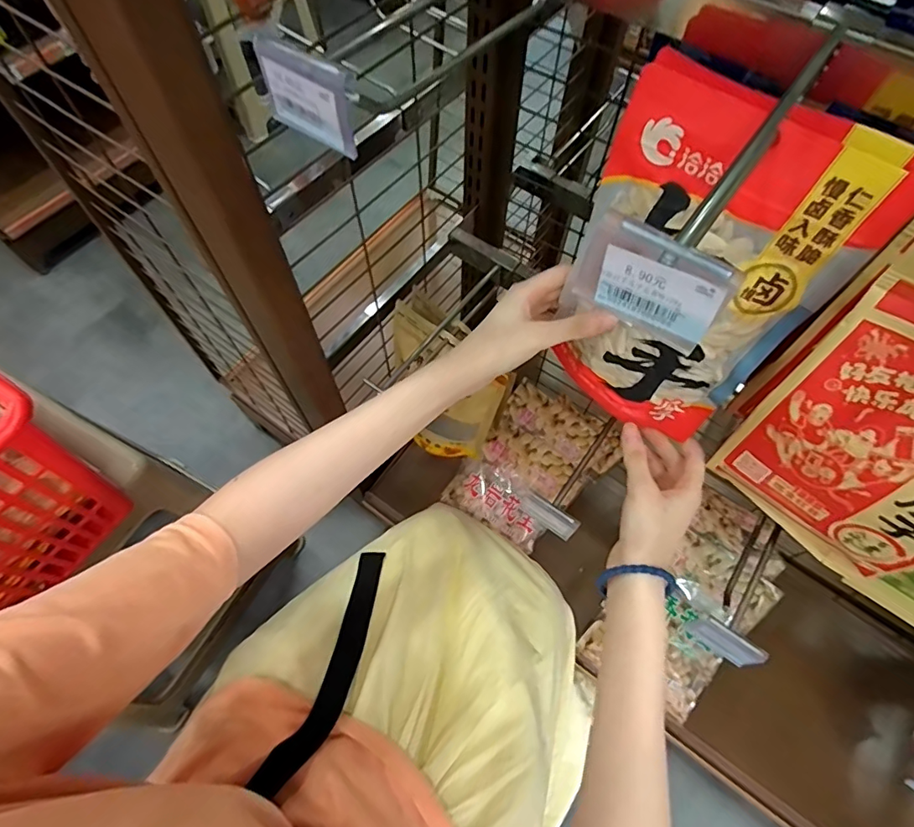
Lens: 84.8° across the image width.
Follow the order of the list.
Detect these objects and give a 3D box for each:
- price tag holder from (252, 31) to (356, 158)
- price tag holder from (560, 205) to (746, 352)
[{"bbox_3d":[-0.064,-0.137,0.216,0.048,0.035,0.010,33,69,16],"label":"price tag holder"},{"bbox_3d":[0.065,-0.044,0.174,0.050,0.040,0.009,32,69,15],"label":"price tag holder"}]

